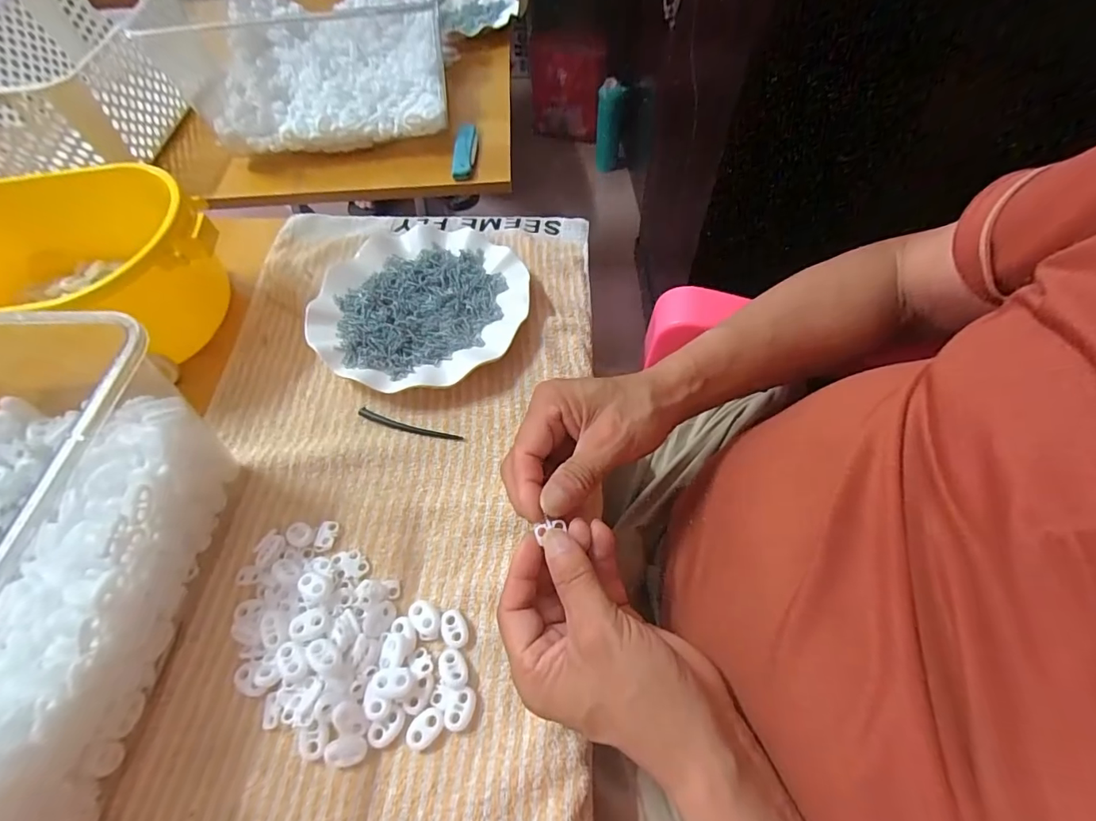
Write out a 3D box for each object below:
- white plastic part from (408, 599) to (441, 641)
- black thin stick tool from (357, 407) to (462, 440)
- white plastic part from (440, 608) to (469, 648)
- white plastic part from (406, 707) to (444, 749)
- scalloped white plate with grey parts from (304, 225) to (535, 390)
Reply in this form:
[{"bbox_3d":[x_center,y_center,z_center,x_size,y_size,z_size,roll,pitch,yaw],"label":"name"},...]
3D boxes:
[{"bbox_3d":[-0.076,0.129,0.299,0.015,0.008,0.025,-37,63,-20],"label":"white plastic part"},{"bbox_3d":[-0.108,0.012,0.374,0.086,0.005,0.010,15,59,11],"label":"black thin stick tool"},{"bbox_3d":[-0.058,0.134,0.298,0.015,0.004,0.023,-20,59,-10],"label":"white plastic part"},{"bbox_3d":[-0.069,0.177,0.270,0.022,0.004,0.015,-41,64,-21],"label":"white plastic part"},{"bbox_3d":[-0.109,-0.091,0.426,0.174,0.027,0.179,-1,57,2],"label":"scalloped white plate with grey parts"}]

